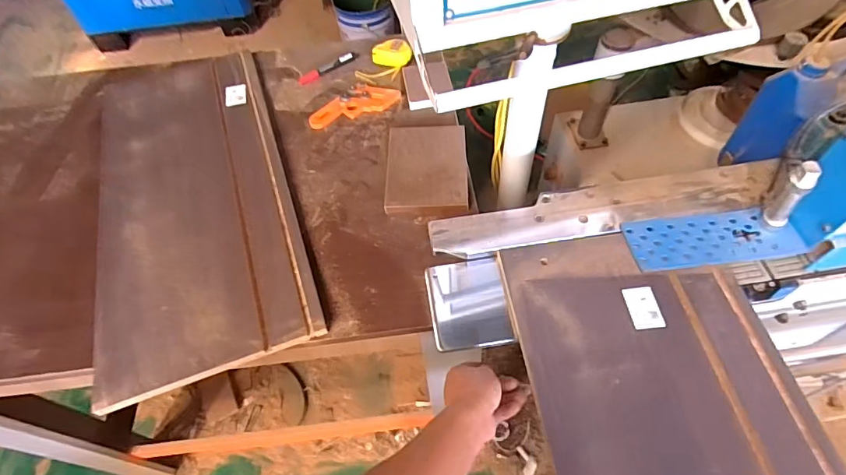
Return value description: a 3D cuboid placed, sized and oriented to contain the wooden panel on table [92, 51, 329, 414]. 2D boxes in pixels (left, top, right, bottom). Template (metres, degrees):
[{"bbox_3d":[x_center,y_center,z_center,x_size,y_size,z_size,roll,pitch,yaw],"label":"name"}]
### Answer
[{"bbox_3d":[-0.409,-0.095,0.838,0.316,0.031,0.727,-19,56,-8],"label":"wooden panel on table"}]

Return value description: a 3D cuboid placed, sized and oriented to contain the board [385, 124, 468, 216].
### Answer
[{"bbox_3d":[0.007,-0.127,0.831,0.142,0.020,0.194,-1,55,4],"label":"board"}]

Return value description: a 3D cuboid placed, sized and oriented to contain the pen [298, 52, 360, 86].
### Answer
[{"bbox_3d":[-0.204,-0.373,1.014,0.145,0.020,0.025,-29,58,-15],"label":"pen"}]

